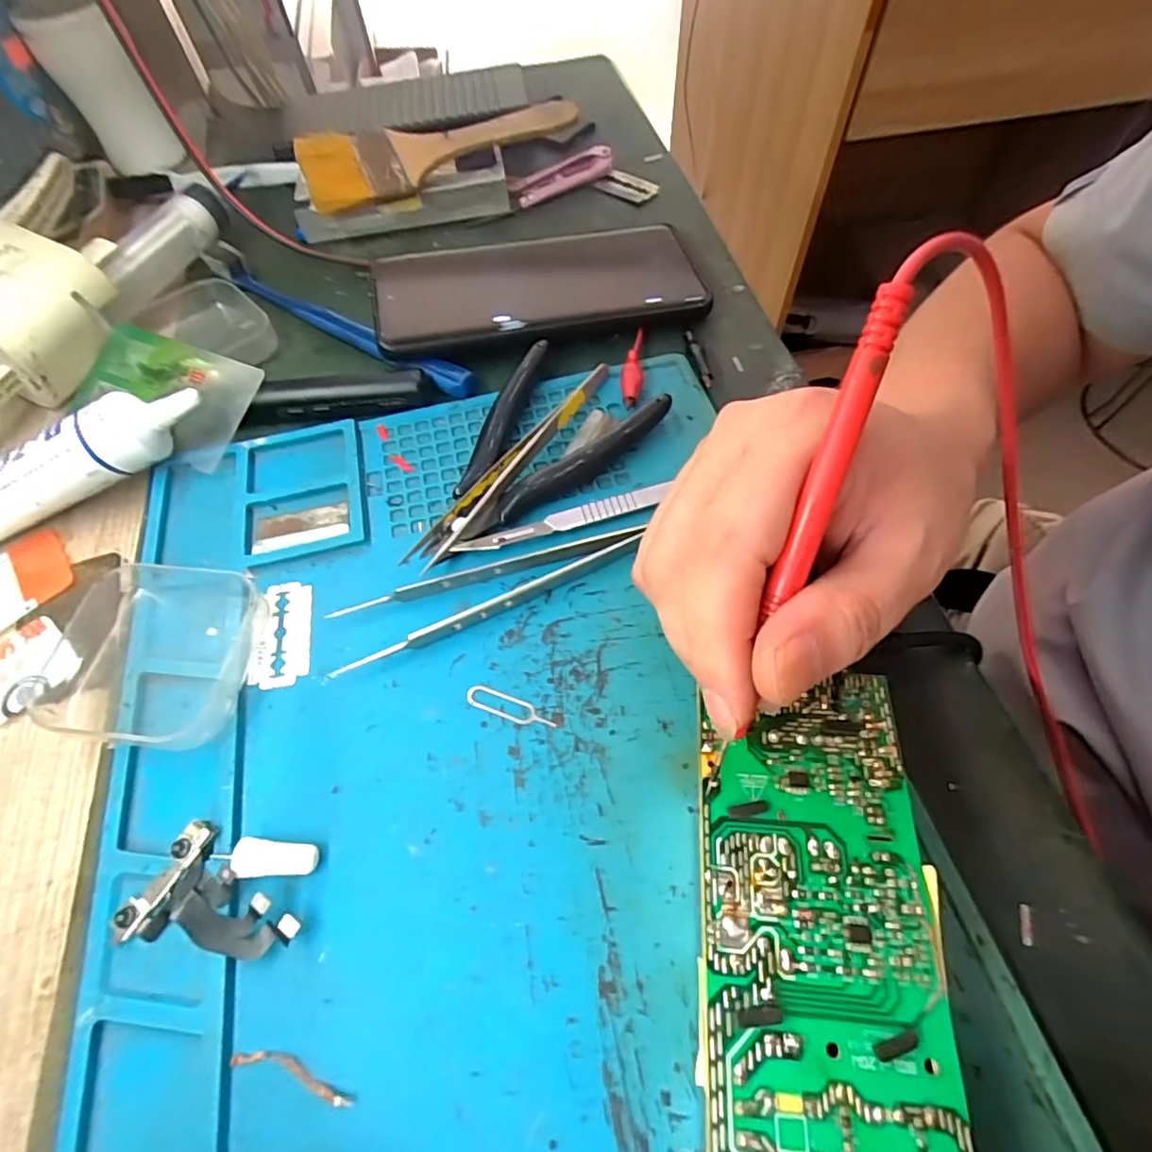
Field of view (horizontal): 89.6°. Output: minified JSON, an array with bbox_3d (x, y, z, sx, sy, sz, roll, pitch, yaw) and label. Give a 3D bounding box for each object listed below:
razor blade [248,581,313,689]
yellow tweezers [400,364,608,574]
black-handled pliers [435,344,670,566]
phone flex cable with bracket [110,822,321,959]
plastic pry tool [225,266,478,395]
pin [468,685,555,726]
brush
[{"bbox_3d":[-0.109,0.021,0.218,0.021,0.004,0.042,-5,60,1],"label":"razor blade"},{"bbox_3d":[-0.023,-0.050,0.248,0.011,0.010,0.130,32,67,19],"label":"yellow tweezers"},{"bbox_3d":[-0.023,-0.053,0.248,0.071,0.013,0.109,35,68,20],"label":"black-handled pliers"},{"bbox_3d":[-0.105,0.093,0.173,0.052,0.010,0.031,4,61,5],"label":"phone flex cable with bracket"},{"bbox_3d":[-0.120,-0.129,0.297,0.169,0.014,0.018,32,67,19],"label":"plastic pry tool"},{"bbox_3d":[-0.022,0.046,0.201,0.032,0.004,0.008,18,62,12],"label":"pin"},{"bbox_3d":[-0.078,-0.247,0.338,0.161,0.009,0.060,-14,67,-6],"label":"brush"}]

